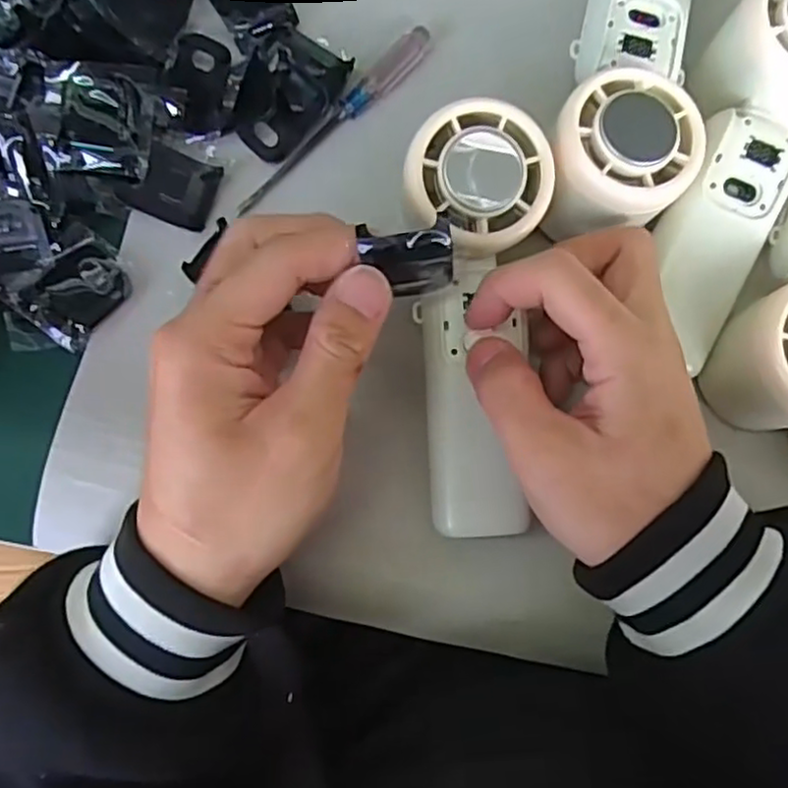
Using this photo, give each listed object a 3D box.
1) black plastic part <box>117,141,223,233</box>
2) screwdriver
[{"bbox_3d":[-0.094,-0.087,0.286,0.035,0.004,0.028,18,92,-19],"label":"black plastic part"},{"bbox_3d":[-0.025,-0.120,0.296,0.011,0.009,0.113,43,85,-1],"label":"screwdriver"}]

